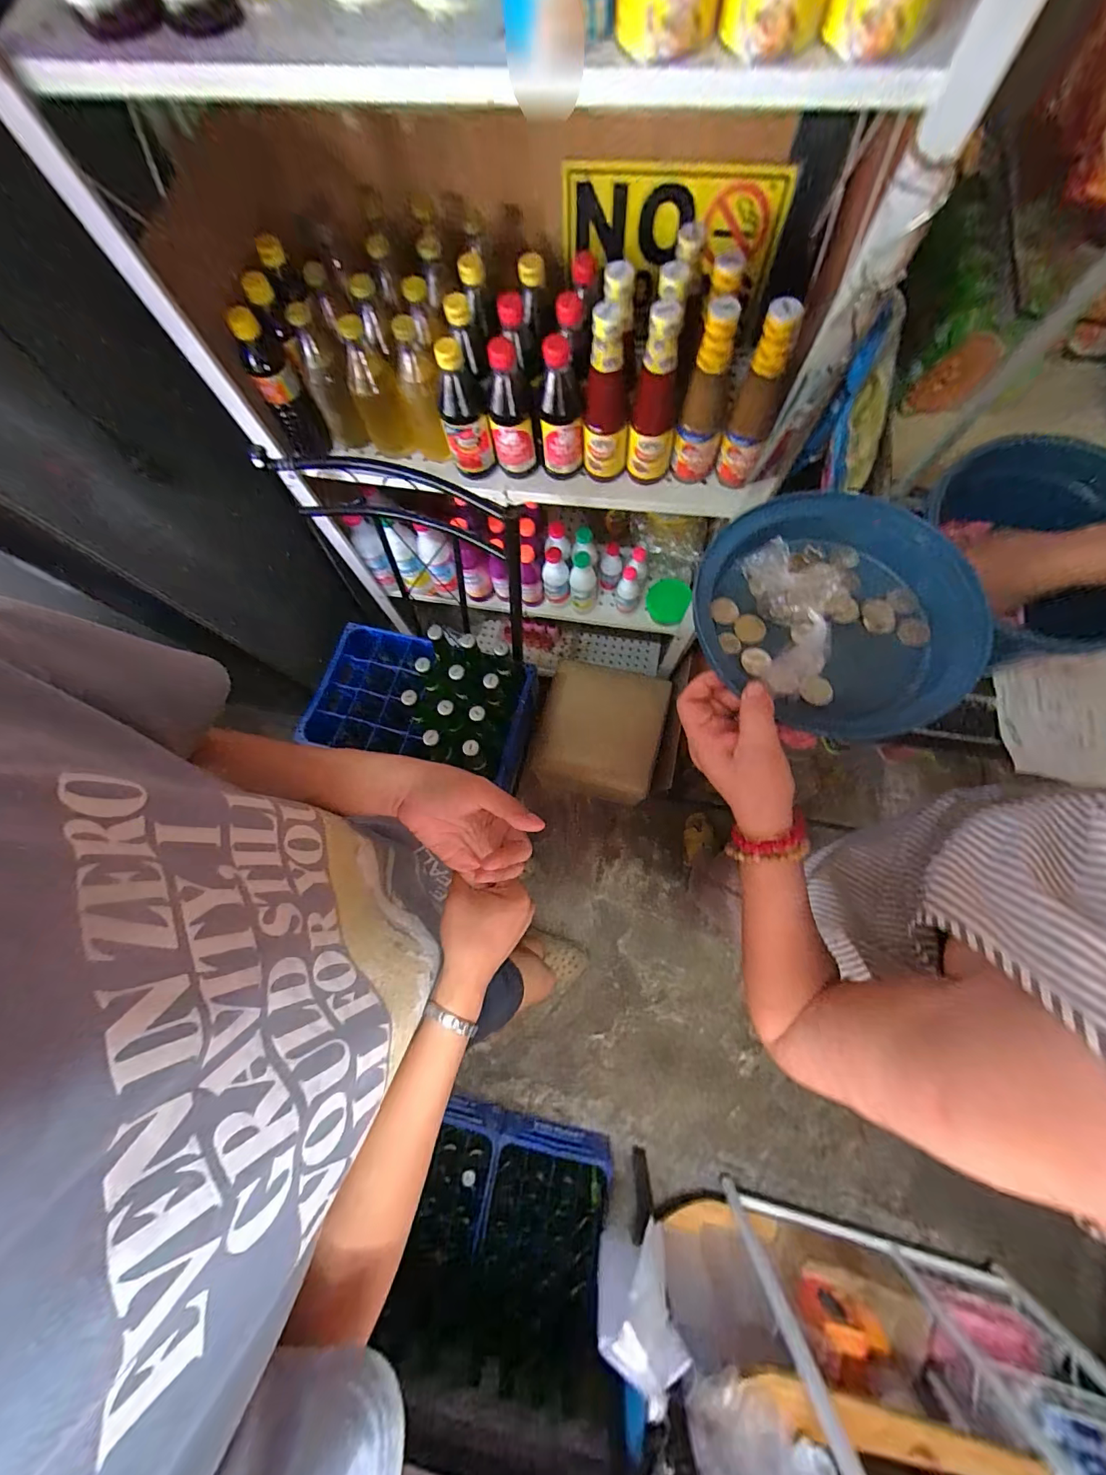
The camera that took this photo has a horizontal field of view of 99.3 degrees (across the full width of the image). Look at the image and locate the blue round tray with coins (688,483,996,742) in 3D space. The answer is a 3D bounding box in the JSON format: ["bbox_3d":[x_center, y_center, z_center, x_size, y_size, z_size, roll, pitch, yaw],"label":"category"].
[{"bbox_3d":[0.223,-0.101,0.376,0.201,0.050,0.200,0,78,-1],"label":"blue round tray with coins"}]

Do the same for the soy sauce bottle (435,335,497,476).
[{"bbox_3d":[-0.114,-0.415,0.607,0.060,0.158,0.062,-32,81,-8],"label":"soy sauce bottle"}]

